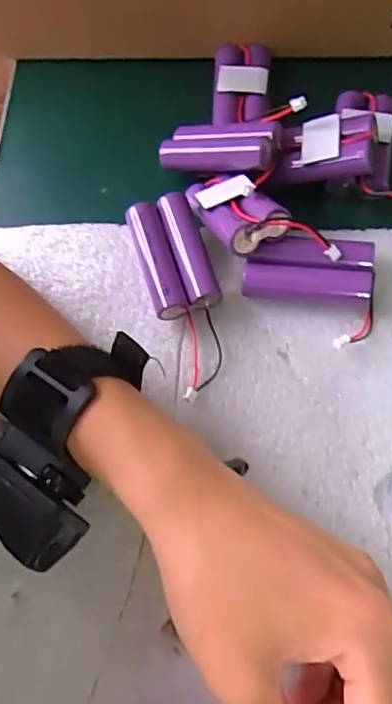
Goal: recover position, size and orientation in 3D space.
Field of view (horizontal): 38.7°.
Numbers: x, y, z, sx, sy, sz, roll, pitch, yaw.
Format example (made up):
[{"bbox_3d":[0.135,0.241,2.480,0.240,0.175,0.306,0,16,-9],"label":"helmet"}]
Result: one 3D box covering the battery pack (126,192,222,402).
[{"bbox_3d":[-0.006,-0.032,0.298,0.037,0.021,0.107,-18,66,-2],"label":"battery pack"}]

